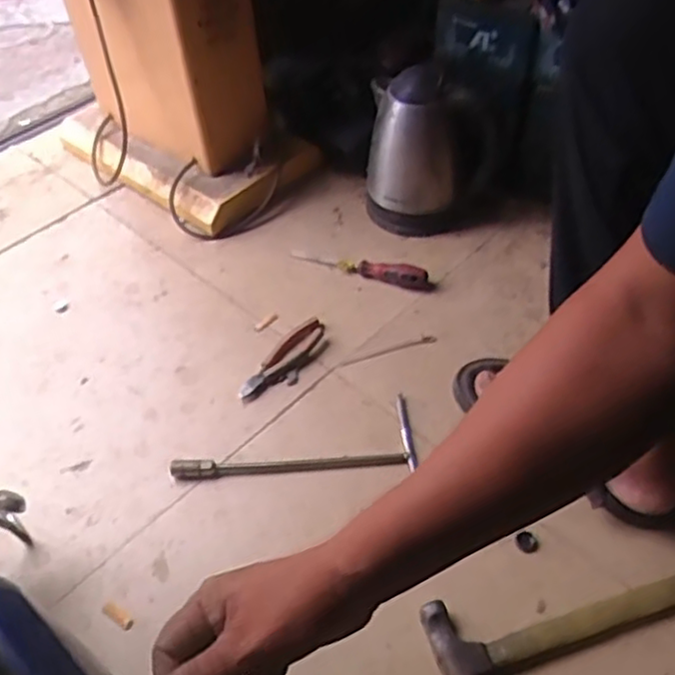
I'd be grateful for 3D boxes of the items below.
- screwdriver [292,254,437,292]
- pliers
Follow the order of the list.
[{"bbox_3d":[0.036,-0.111,1.066,0.223,0.025,0.031,17,52,18],"label":"screwdriver"},{"bbox_3d":[-0.069,0.032,0.948,0.057,0.017,0.163,26,55,24],"label":"pliers"}]

